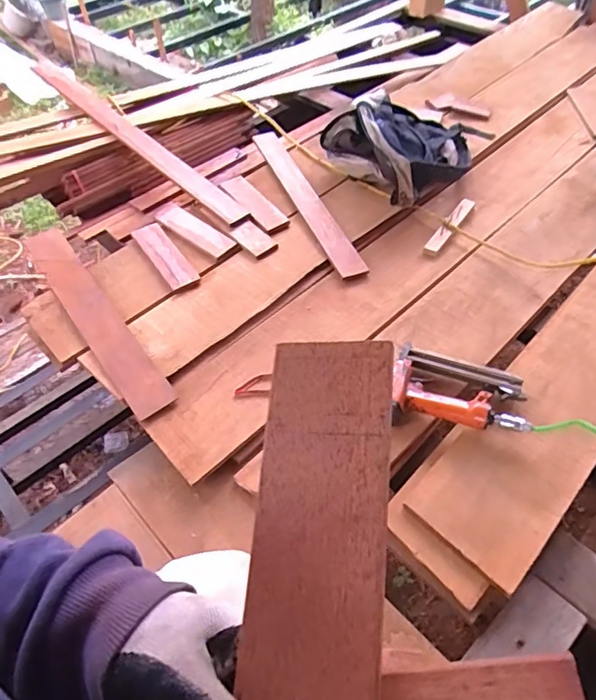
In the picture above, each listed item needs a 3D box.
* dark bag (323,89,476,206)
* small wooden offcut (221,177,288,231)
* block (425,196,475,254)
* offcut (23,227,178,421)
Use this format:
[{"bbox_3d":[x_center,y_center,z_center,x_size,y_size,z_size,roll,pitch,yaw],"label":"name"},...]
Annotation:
[{"bbox_3d":[0.283,-0.528,1.309,0.340,0.164,0.310,-31,56,-21],"label":"dark bag"},{"bbox_3d":[-0.112,-0.362,1.263,0.069,0.018,0.204,-30,56,-20],"label":"small wooden offcut"},{"bbox_3d":[0.355,-0.291,1.202,0.031,0.015,0.202,30,58,24],"label":"block"},{"bbox_3d":[-0.432,-0.088,1.069,0.084,0.026,0.602,-31,56,-21],"label":"offcut"}]

